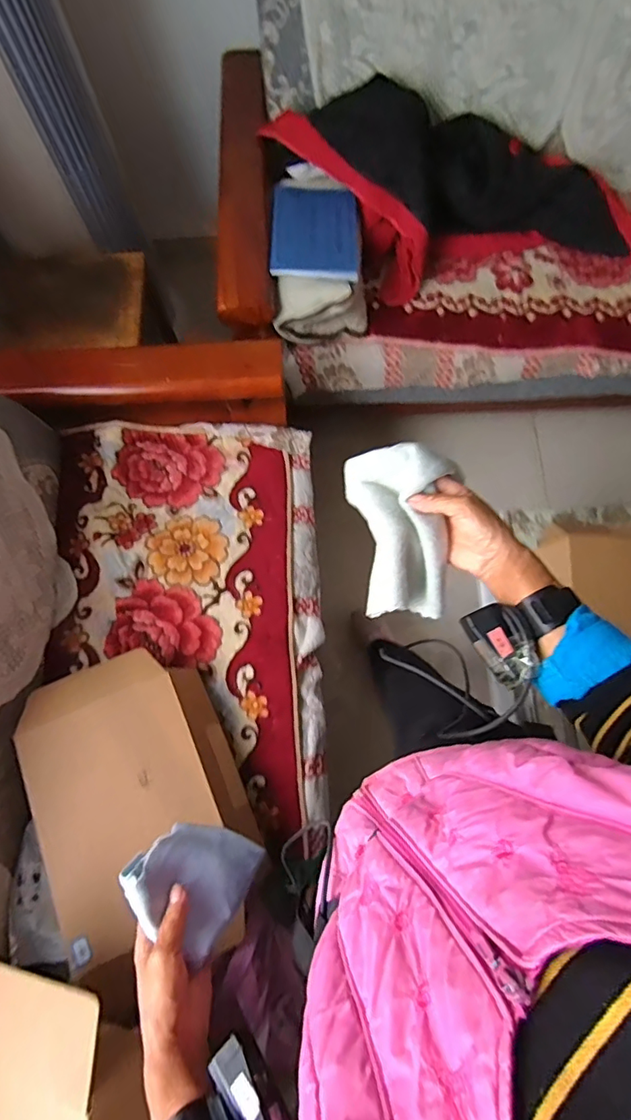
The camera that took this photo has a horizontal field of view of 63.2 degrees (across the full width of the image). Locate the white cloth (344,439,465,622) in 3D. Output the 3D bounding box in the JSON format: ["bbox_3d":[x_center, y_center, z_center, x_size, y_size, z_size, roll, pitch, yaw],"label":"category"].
[{"bbox_3d":[0.081,-0.035,0.533,0.104,0.078,0.176,3,73,3],"label":"white cloth"}]

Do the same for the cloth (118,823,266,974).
[{"bbox_3d":[-0.123,0.319,0.526,0.111,0.015,0.120,39,34,3],"label":"cloth"}]

